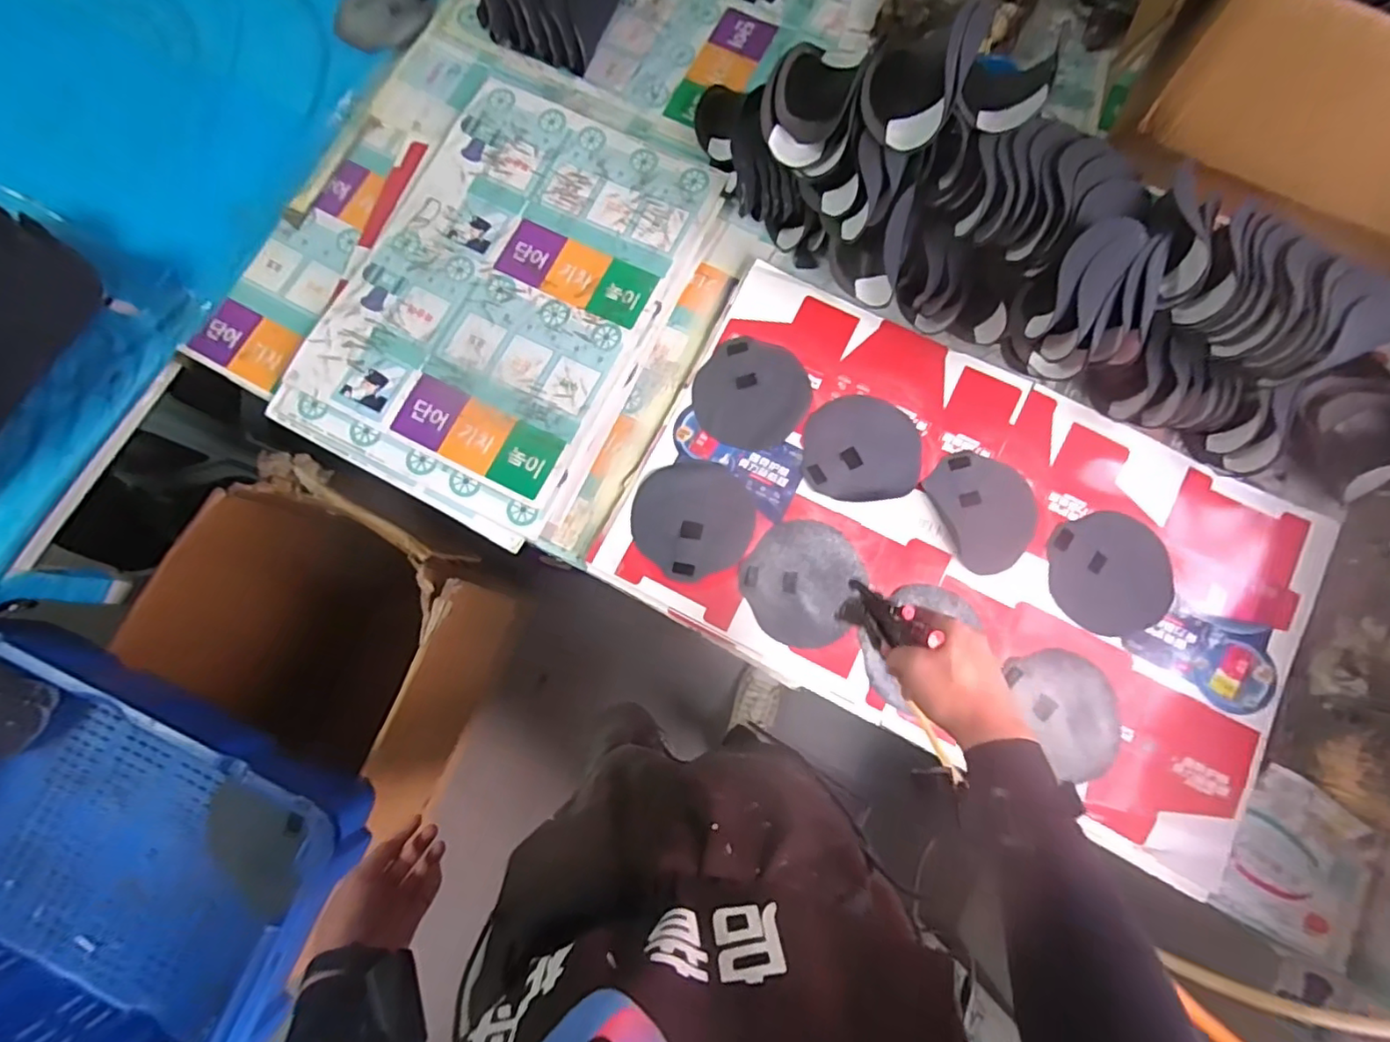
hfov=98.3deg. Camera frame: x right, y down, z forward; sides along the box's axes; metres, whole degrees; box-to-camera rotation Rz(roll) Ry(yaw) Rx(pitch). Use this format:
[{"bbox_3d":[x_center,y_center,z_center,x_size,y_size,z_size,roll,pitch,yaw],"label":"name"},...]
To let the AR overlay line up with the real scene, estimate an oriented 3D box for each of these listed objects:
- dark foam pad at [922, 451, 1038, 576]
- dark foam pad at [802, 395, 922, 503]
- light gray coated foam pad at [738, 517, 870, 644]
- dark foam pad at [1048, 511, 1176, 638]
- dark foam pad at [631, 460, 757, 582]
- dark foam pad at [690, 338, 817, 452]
[{"bbox_3d":[0.355,-0.016,0.734,0.113,0.011,0.144,-23,79,-3],"label":"dark foam pad"},{"bbox_3d":[0.209,-0.091,0.750,0.141,0.004,0.134,6,79,2],"label":"dark foam pad"},{"bbox_3d":[0.133,0.073,0.723,0.139,0.013,0.144,-29,79,-4],"label":"light gray coated foam pad"},{"bbox_3d":[0.499,0.063,0.722,0.135,0.006,0.142,-15,85,0],"label":"dark foam pad"},{"bbox_3d":[-0.002,-0.002,0.739,0.144,0.007,0.142,-10,80,-3],"label":"dark foam pad"},{"bbox_3d":[0.072,-0.162,0.767,0.142,0.010,0.140,22,80,5],"label":"dark foam pad"}]

